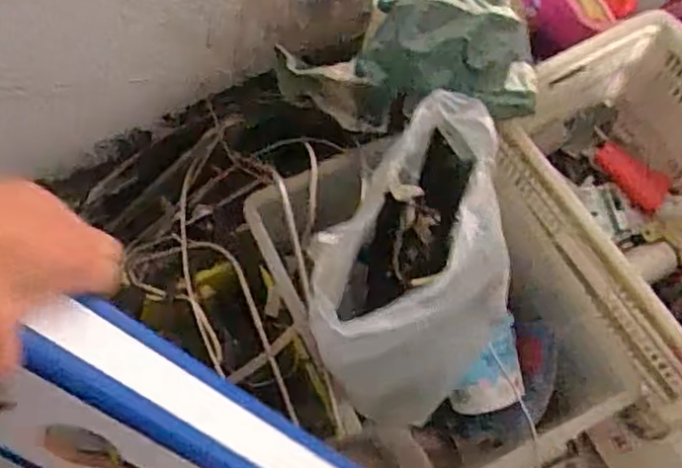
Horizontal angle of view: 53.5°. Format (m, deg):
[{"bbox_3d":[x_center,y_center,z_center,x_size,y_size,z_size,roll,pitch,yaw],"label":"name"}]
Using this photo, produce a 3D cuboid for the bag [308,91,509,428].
[{"bbox_3d":[0.096,0.050,0.783,0.196,0.307,0.284,34,68,11],"label":"bag"}]

